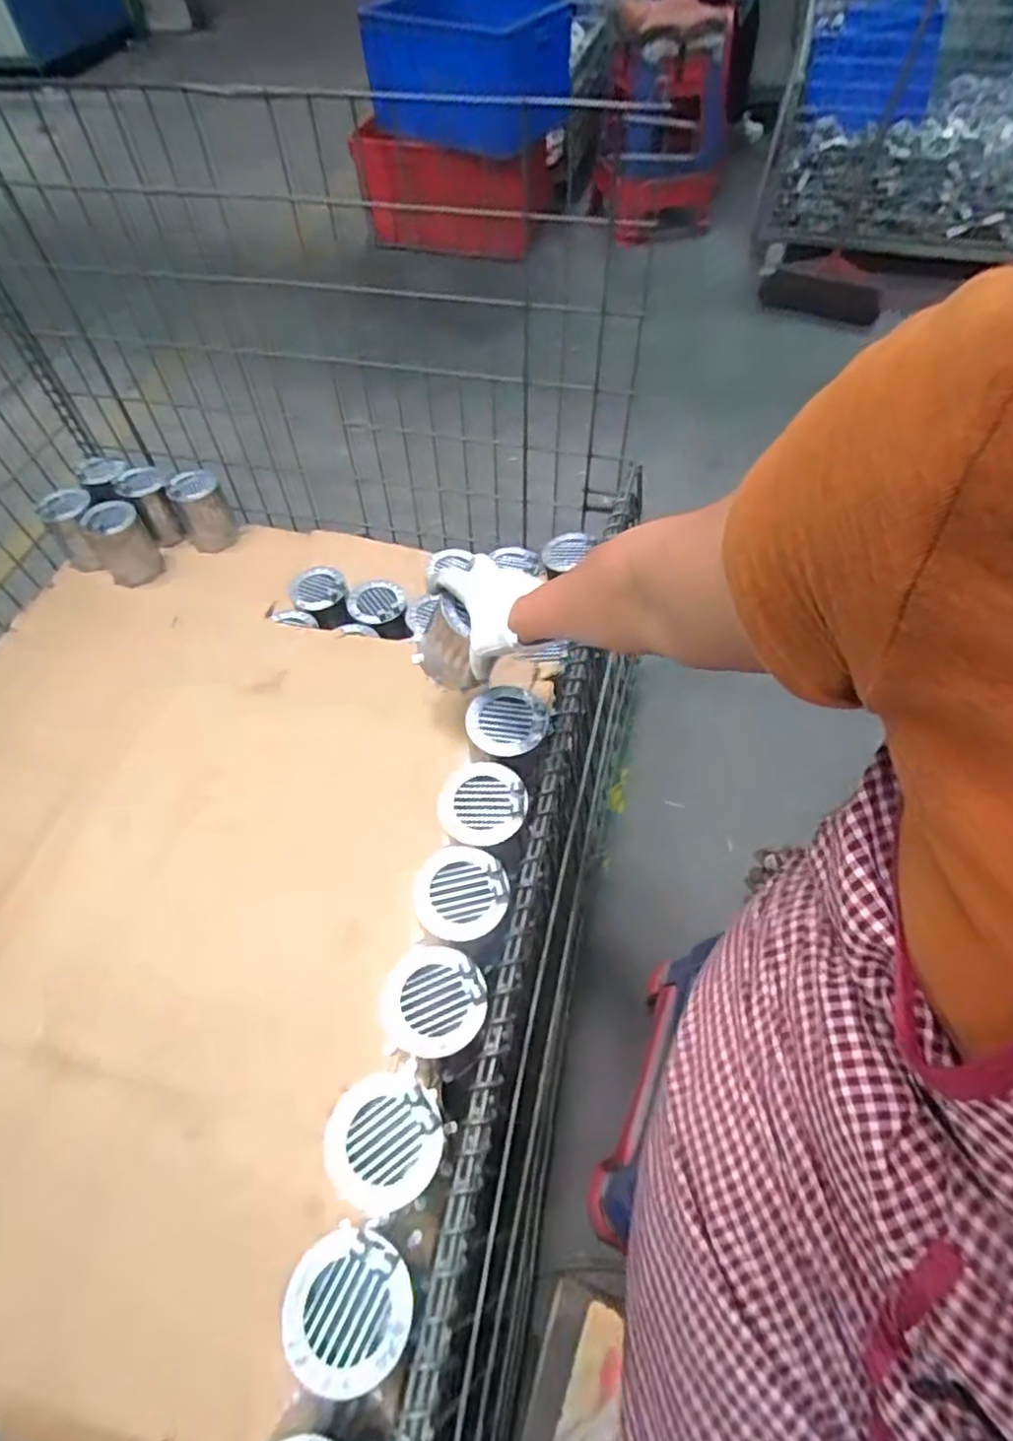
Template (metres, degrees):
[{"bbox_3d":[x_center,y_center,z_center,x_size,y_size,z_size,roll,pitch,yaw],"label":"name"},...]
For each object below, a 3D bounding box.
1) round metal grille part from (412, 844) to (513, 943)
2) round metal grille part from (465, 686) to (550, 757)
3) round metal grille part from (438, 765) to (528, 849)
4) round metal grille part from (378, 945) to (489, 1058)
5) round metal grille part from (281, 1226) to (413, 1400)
[{"bbox_3d":[-0.043,0.158,0.624,0.084,0.016,0.084,-1,56,1],"label":"round metal grille part"},{"bbox_3d":[-0.001,-0.001,0.722,0.085,0.012,0.081,-1,56,1],"label":"round metal grille part"},{"bbox_3d":[-0.027,0.079,0.666,0.082,0.024,0.091,-32,61,-18],"label":"round metal grille part"},{"bbox_3d":[-0.063,0.241,0.578,0.084,0.024,0.086,-1,56,1],"label":"round metal grille part"},{"bbox_3d":[-0.110,0.405,0.461,0.085,0.012,0.086,-1,56,1],"label":"round metal grille part"}]

